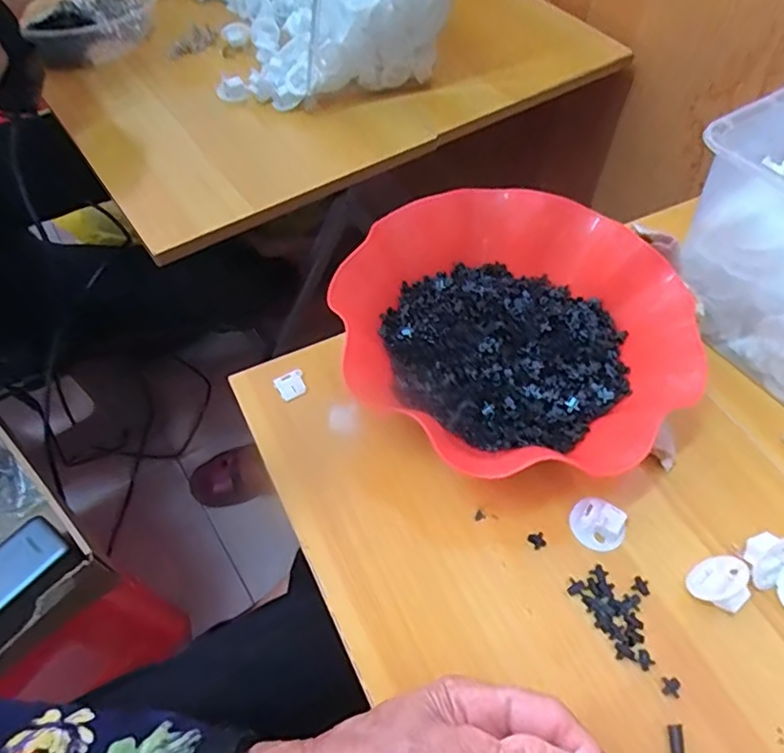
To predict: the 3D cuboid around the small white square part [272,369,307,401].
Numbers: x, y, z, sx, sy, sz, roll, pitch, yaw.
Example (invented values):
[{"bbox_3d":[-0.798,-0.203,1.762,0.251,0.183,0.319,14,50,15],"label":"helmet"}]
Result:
[{"bbox_3d":[-0.071,0.006,0.419,0.022,0.006,0.019,-27,62,-18],"label":"small white square part"}]

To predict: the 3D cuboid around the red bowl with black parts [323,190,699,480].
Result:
[{"bbox_3d":[0.080,-0.027,0.389,0.218,0.073,0.190,28,60,17],"label":"red bowl with black parts"}]

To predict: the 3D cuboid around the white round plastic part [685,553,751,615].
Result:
[{"bbox_3d":[0.185,0.115,0.329,0.031,0.011,0.030,-43,20,-14],"label":"white round plastic part"}]

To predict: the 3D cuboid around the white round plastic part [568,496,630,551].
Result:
[{"bbox_3d":[0.122,0.088,0.350,0.032,0.011,0.028,38,64,21],"label":"white round plastic part"}]

